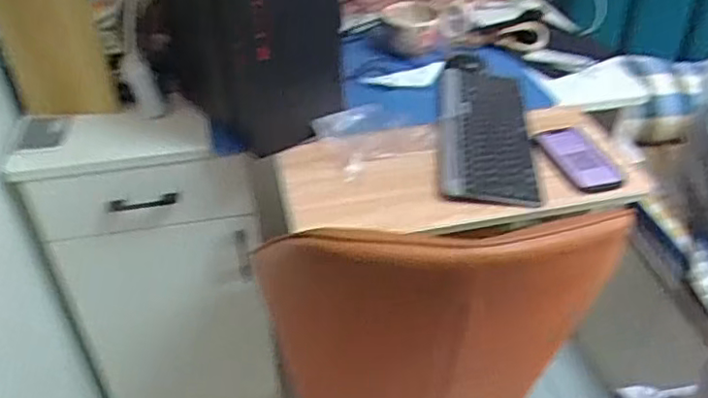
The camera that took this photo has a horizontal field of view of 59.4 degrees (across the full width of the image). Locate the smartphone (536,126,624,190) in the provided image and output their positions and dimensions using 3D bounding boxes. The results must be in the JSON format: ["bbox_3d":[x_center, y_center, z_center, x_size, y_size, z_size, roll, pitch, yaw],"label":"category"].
[{"bbox_3d":[0.323,-0.061,0.906,0.071,0.006,0.153,-9,39,-10],"label":"smartphone"}]

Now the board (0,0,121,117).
[{"bbox_3d":[-0.493,-0.288,0.974,0.161,0.361,0.019,2,44,0],"label":"board"}]

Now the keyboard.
[{"bbox_3d":[0.204,-0.114,0.976,0.135,0.028,0.363,3,38,5],"label":"keyboard"}]

